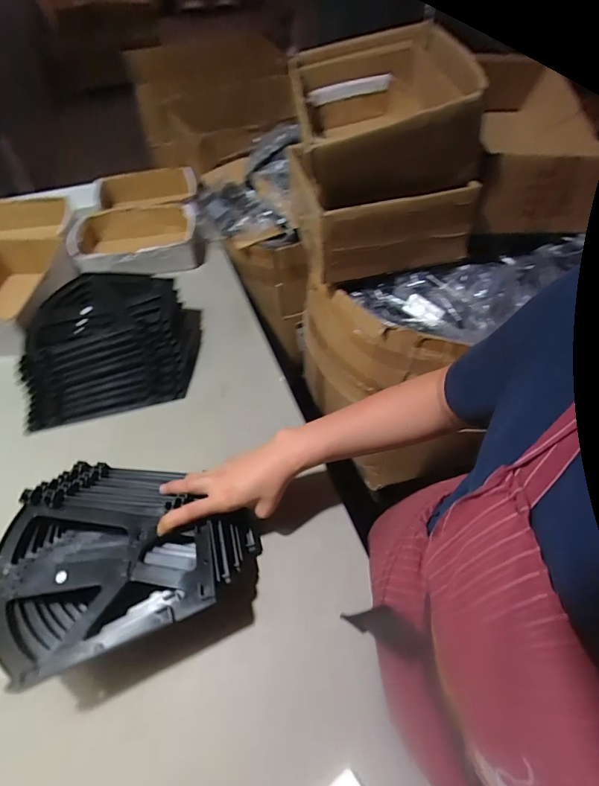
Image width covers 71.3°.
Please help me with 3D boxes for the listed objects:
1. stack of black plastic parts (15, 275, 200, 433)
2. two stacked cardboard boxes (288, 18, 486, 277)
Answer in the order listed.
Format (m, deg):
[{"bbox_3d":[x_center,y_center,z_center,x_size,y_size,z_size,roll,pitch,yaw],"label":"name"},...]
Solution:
[{"bbox_3d":[-0.320,-0.085,0.736,0.271,0.087,0.291,-4,53,-3],"label":"stack of black plastic parts"},{"bbox_3d":[0.113,-0.422,0.698,0.246,0.210,0.374,-8,54,-5],"label":"two stacked cardboard boxes"}]

